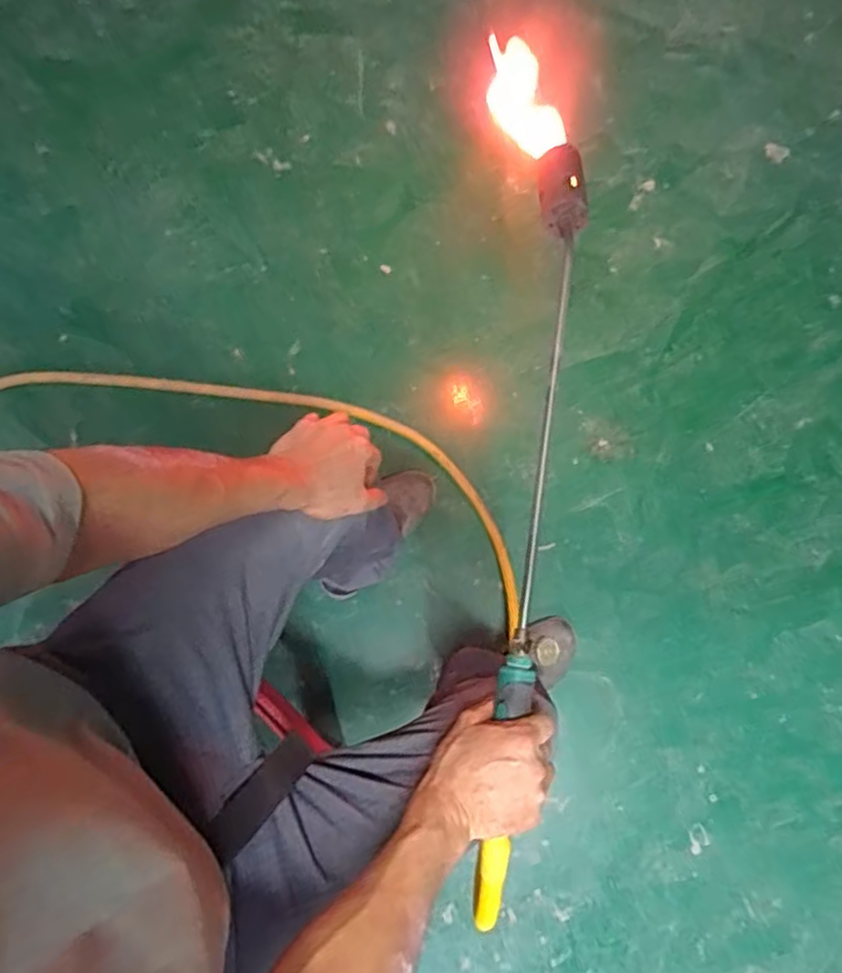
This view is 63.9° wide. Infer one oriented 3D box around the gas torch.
[{"bbox_3d":[0.103,0.004,0.655,0.050,0.076,0.763,8,75,2],"label":"gas torch"}]

